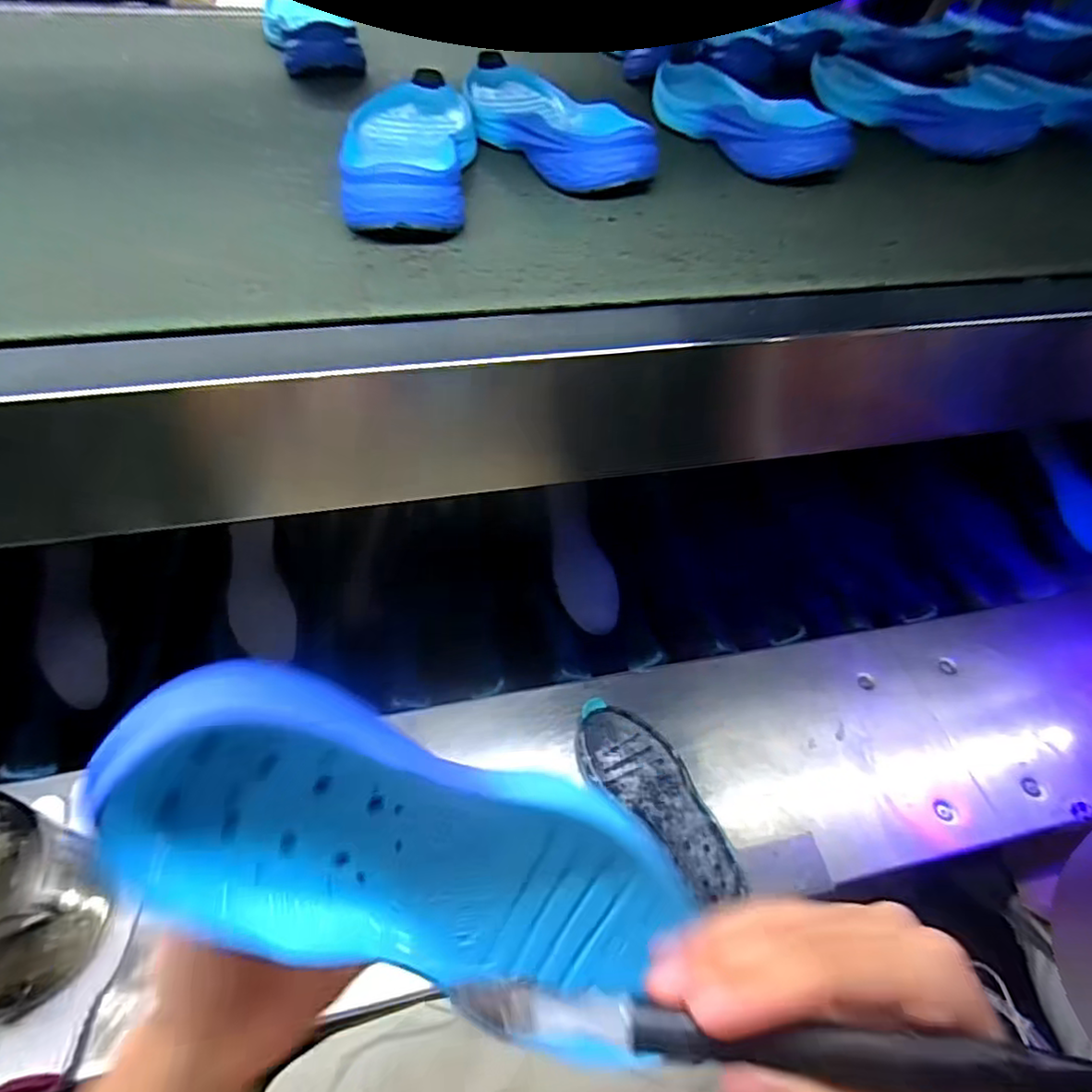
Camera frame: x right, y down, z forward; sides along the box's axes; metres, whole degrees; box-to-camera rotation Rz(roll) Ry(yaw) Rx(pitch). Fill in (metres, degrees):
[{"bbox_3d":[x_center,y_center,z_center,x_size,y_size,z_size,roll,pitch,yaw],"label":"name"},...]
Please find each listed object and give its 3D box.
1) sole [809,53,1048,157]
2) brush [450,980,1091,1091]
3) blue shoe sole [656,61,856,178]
[{"bbox_3d":[0.350,-0.438,0.585,0.081,0.039,0.250,-22,58,-20],"label":"sole"},{"bbox_3d":[0.062,0.142,0.174,0.172,0.020,0.013,0,52,9],"label":"brush"},{"bbox_3d":[0.167,-0.393,0.547,0.105,0.040,0.255,-9,52,-12],"label":"blue shoe sole"}]

